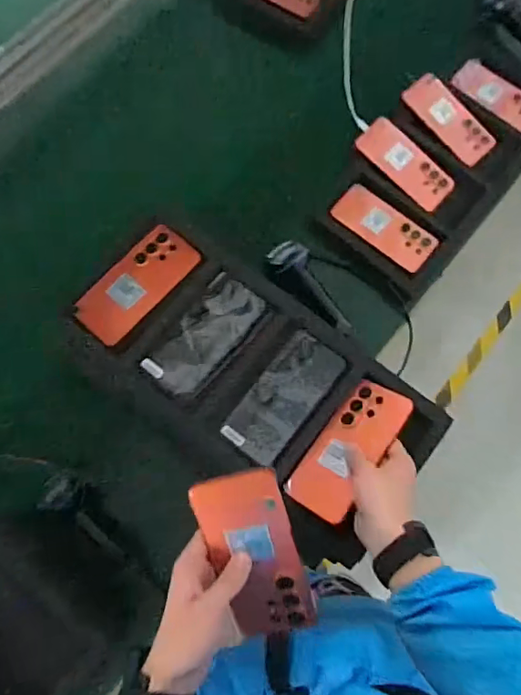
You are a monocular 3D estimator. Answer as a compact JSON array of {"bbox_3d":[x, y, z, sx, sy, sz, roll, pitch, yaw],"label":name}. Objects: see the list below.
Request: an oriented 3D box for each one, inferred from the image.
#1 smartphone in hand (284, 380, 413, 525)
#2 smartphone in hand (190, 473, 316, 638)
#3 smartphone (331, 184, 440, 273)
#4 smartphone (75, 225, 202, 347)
[{"bbox_3d":[0.106,0.117,0.618,0.078,0.009,0.172,27,69,31],"label":"smartphone in hand"},{"bbox_3d":[-0.002,0.191,0.482,0.078,0.015,0.167,-16,101,4],"label":"smartphone in hand"},{"bbox_3d":[0.210,-0.204,0.891,0.179,0.006,0.075,39,88,14],"label":"smartphone"},{"bbox_3d":[-0.166,-0.087,0.707,0.077,0.010,0.176,40,77,12],"label":"smartphone"}]

